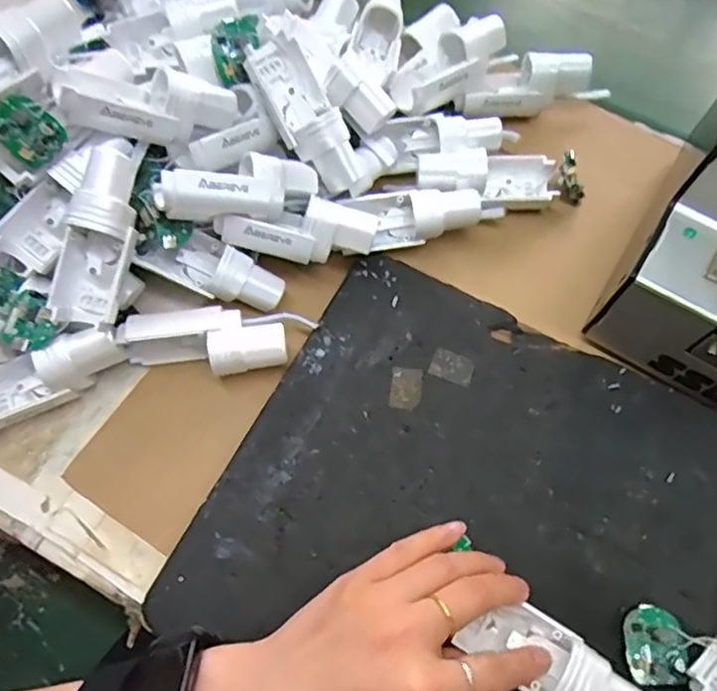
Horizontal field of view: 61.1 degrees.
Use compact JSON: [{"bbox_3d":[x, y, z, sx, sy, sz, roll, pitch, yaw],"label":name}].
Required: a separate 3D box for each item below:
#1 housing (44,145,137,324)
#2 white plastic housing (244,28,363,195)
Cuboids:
[{"bbox_3d":[-0.137,-0.056,0.325,0.036,0.034,0.093,23,110,7],"label":"housing"},{"bbox_3d":[-0.030,-0.134,0.358,0.036,0.033,0.091,-33,91,-14],"label":"white plastic housing"}]

